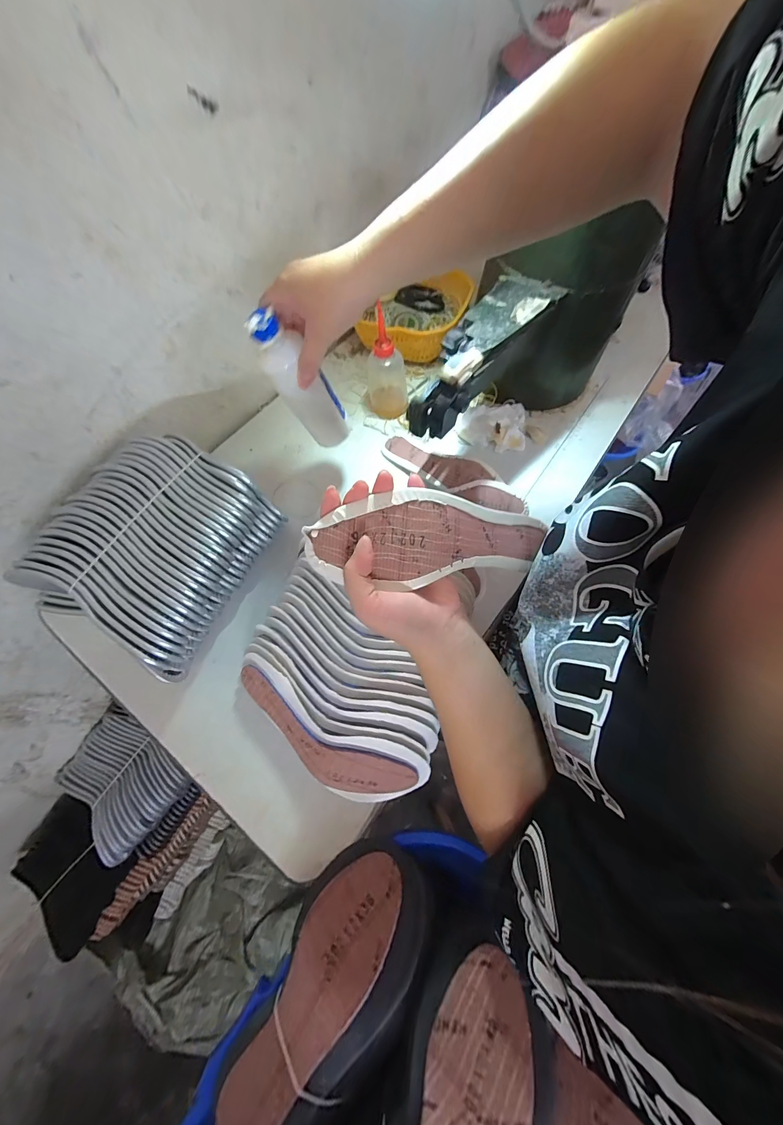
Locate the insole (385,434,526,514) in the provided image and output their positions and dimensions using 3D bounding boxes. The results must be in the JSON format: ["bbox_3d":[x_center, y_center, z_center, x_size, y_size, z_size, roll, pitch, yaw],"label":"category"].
[{"bbox_3d":[0.089,-0.134,0.544,0.244,0.030,0.073,28,69,14],"label":"insole"}]

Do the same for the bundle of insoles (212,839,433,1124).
[{"bbox_3d":[-0.053,0.380,0.306,0.112,0.051,0.230,28,69,14],"label":"bundle of insoles"}]

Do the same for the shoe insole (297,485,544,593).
[{"bbox_3d":[0.044,-0.017,0.288,0.208,0.051,0.061,-2,63,-19],"label":"shoe insole"}]

